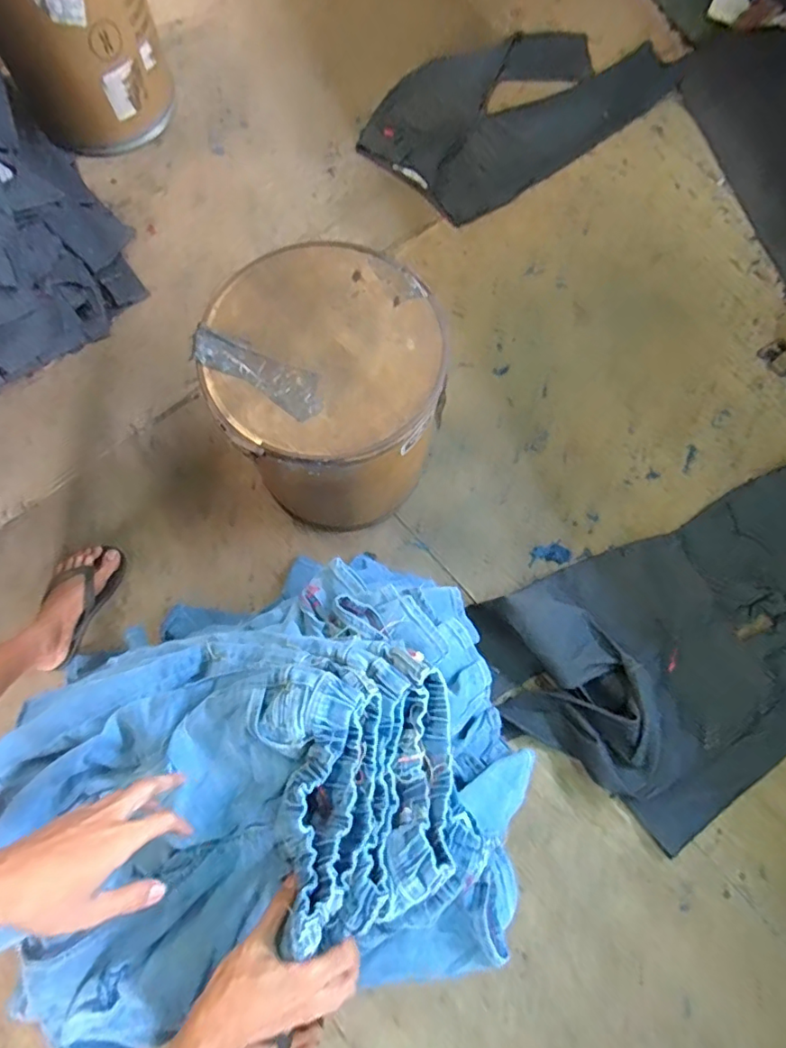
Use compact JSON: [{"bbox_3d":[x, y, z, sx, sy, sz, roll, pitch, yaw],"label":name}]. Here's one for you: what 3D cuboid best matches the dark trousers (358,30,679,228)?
[{"bbox_3d":[0.301,-1.055,1.375,0.739,0.023,0.424,-36,79,-9],"label":"dark trousers"}]

